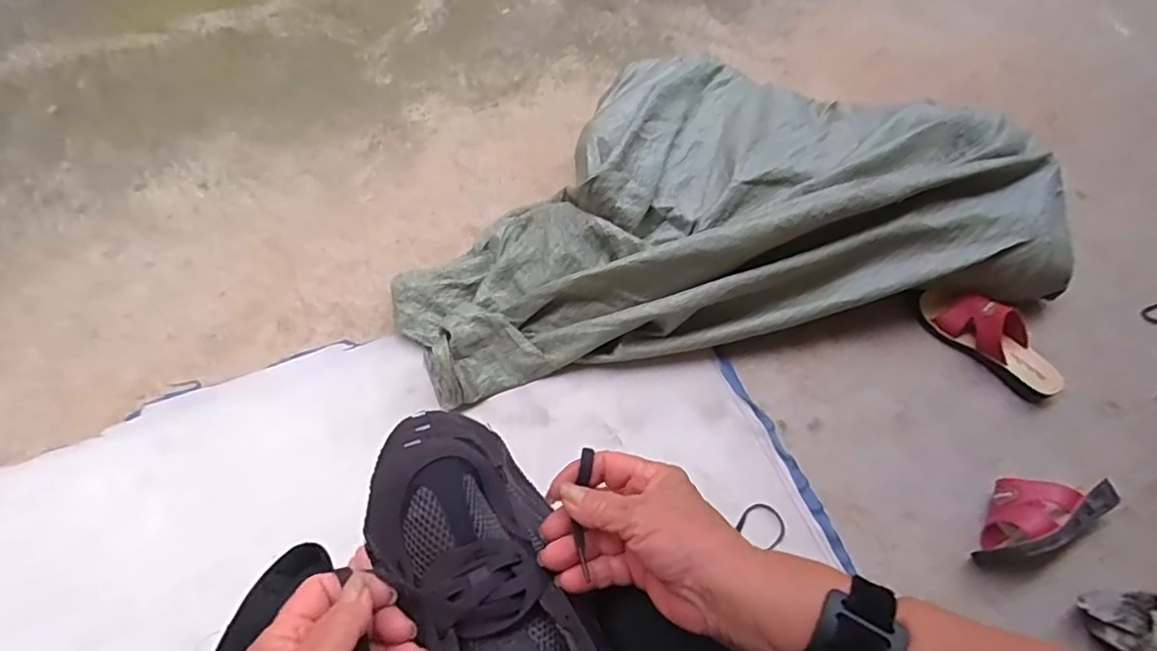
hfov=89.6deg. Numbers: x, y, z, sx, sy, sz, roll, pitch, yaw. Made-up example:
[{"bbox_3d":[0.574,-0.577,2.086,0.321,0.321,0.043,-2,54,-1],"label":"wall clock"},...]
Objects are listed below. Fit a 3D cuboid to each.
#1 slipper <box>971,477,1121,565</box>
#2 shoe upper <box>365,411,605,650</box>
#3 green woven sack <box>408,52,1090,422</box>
[{"bbox_3d":[0.629,0.251,0.798,0.220,0.074,0.096,-22,61,-15],"label":"slipper"},{"bbox_3d":[-0.049,0.172,0.343,0.103,0.090,0.279,-21,67,-15],"label":"shoe upper"},{"bbox_3d":[0.240,-0.214,0.997,1.100,0.197,0.501,-9,58,-8],"label":"green woven sack"}]

